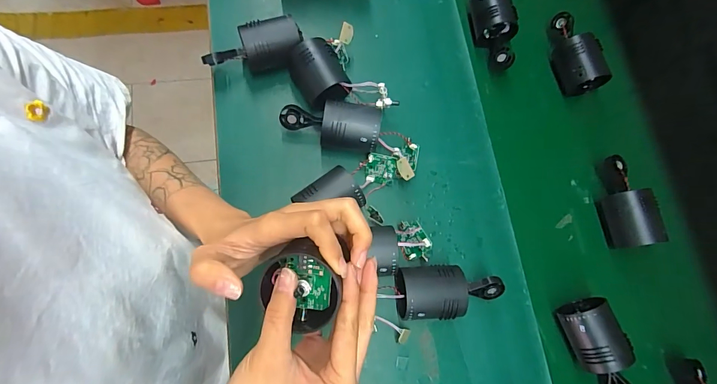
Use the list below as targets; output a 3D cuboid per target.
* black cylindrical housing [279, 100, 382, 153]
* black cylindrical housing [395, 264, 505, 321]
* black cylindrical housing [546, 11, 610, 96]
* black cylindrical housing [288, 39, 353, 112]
[{"bbox_3d":[-0.034,-0.076,0.426,0.113,0.054,0.052,6,75,-5],"label":"black cylindrical housing"},{"bbox_3d":[0.098,0.109,0.397,0.119,0.054,0.055,1,76,-7],"label":"black cylindrical housing"},{"bbox_3d":[0.299,-0.197,0.508,0.051,0.051,0.121,-21,79,-11],"label":"black cylindrical housing"},{"bbox_3d":[-0.048,-0.135,0.440,0.056,0.061,0.075,-26,80,-12],"label":"black cylindrical housing"}]

